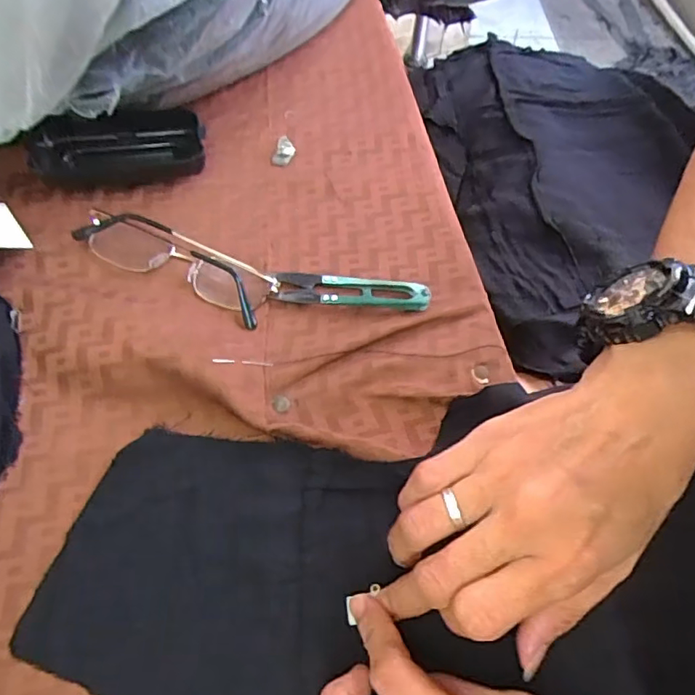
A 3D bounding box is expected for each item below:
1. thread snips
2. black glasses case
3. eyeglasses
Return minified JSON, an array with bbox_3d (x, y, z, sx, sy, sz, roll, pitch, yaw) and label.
[{"bbox_3d":[0.003,-0.036,0.350,0.098,0.009,0.022,4,60,0],"label":"thread snips"},{"bbox_3d":[-0.159,-0.140,0.390,0.114,0.030,0.049,-7,61,-5],"label":"black glasses case"},{"bbox_3d":[-0.108,-0.056,0.346,0.126,0.022,0.033,23,62,11],"label":"eyeglasses"}]

